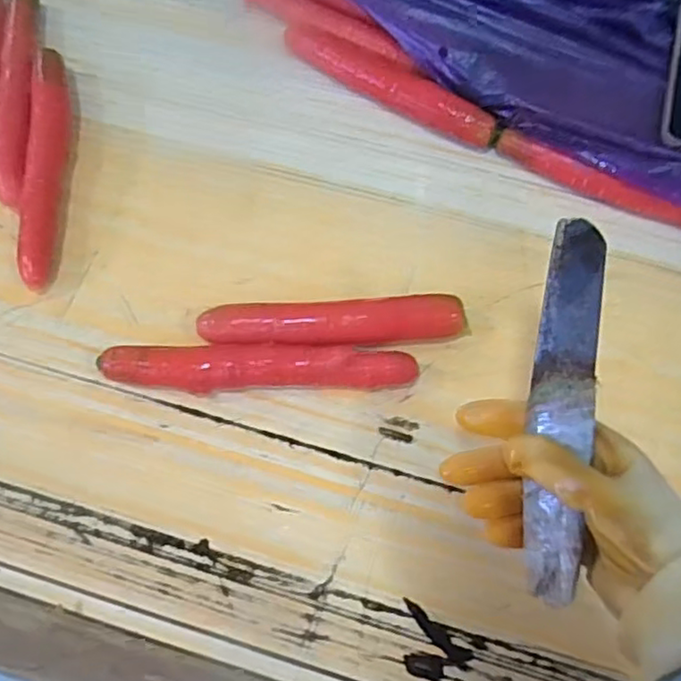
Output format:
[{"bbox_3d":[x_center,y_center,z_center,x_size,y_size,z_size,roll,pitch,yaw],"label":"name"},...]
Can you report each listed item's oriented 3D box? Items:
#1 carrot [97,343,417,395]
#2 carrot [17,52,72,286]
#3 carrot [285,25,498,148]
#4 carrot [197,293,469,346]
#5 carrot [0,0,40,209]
[{"bbox_3d":[-0.063,0.022,0.510,0.237,0.037,0.037,0,66,-2],"label":"carrot"},{"bbox_3d":[-0.265,-0.158,0.590,0.030,0.033,0.243,-4,67,-3],"label":"carrot"},{"bbox_3d":[0.043,-0.247,0.631,0.234,0.036,0.027,34,70,13],"label":"carrot"},{"bbox_3d":[-0.005,-0.012,0.530,0.208,0.033,0.036,-1,66,-2],"label":"carrot"},{"bbox_3d":[-0.307,-0.239,0.628,0.036,0.032,0.262,-5,67,-4],"label":"carrot"}]

